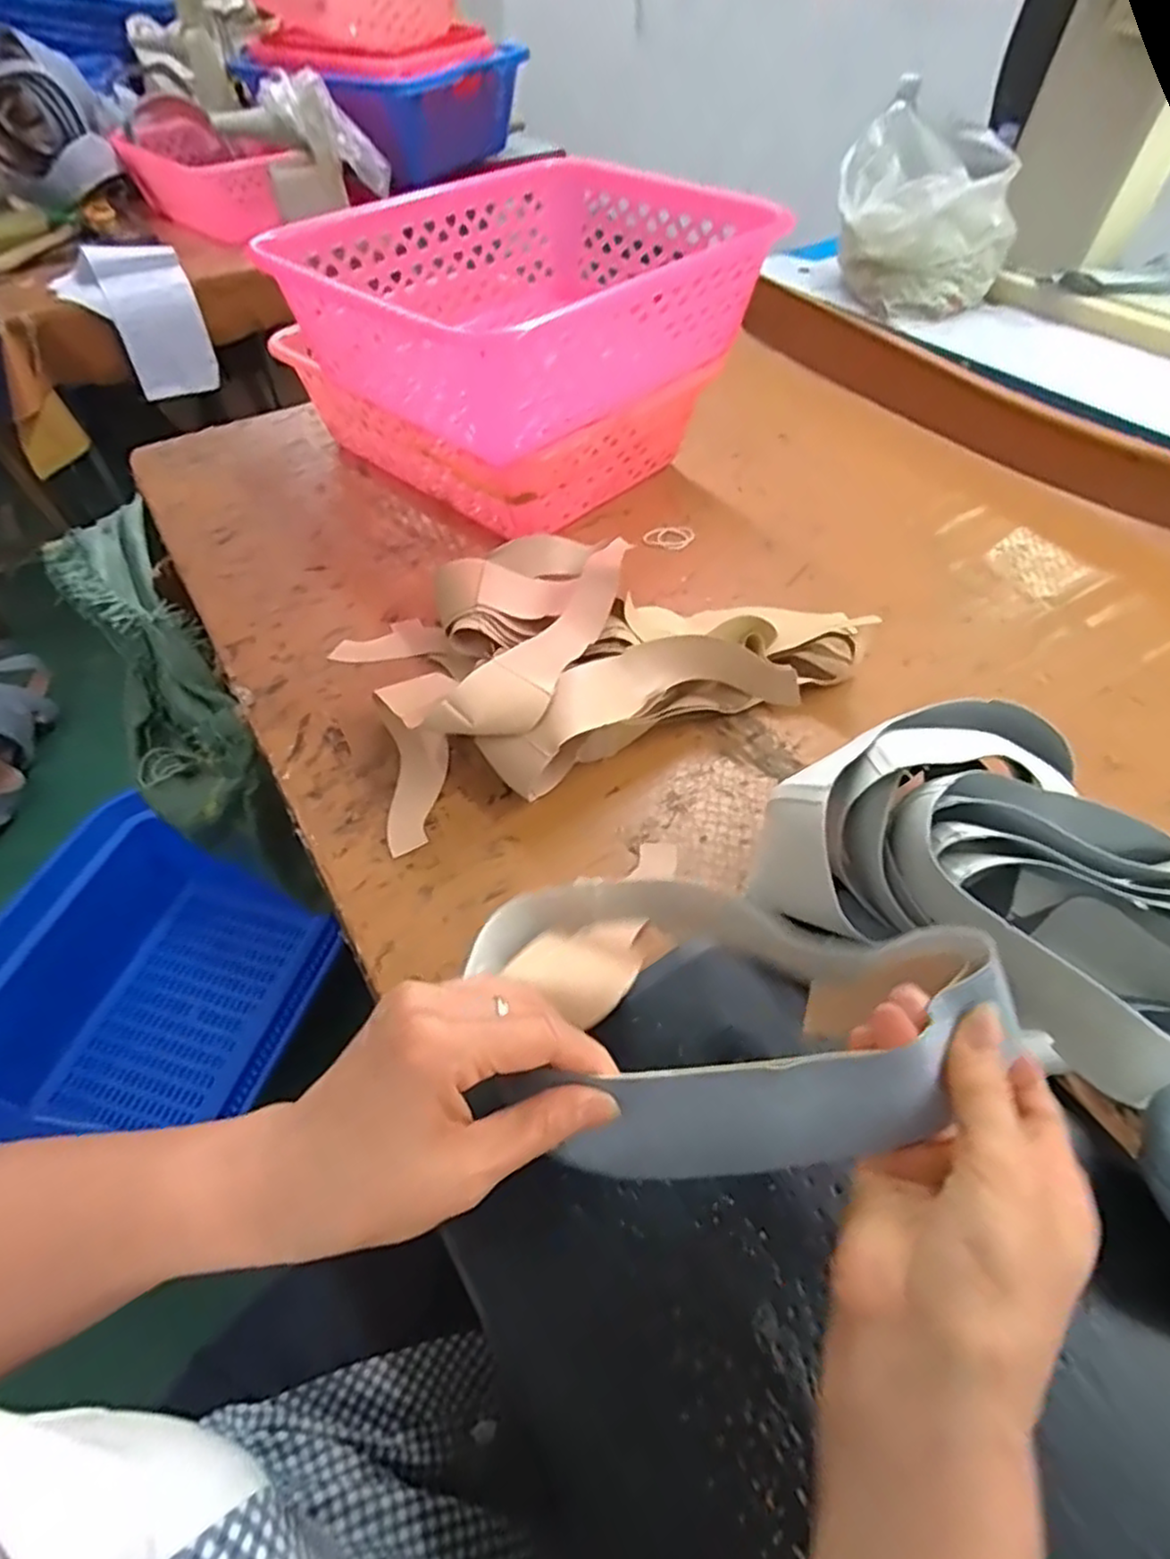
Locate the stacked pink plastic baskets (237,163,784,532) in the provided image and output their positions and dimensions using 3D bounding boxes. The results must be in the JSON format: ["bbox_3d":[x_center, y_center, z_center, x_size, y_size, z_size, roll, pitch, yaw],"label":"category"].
[{"bbox_3d":[-0.083,-0.455,0.763,0.412,0.240,0.422,37,61,25],"label":"stacked pink plastic baskets"}]

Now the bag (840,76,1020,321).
[{"bbox_3d":[0.438,-0.750,0.946,0.179,0.167,0.206,-19,55,-14],"label":"bag"}]

